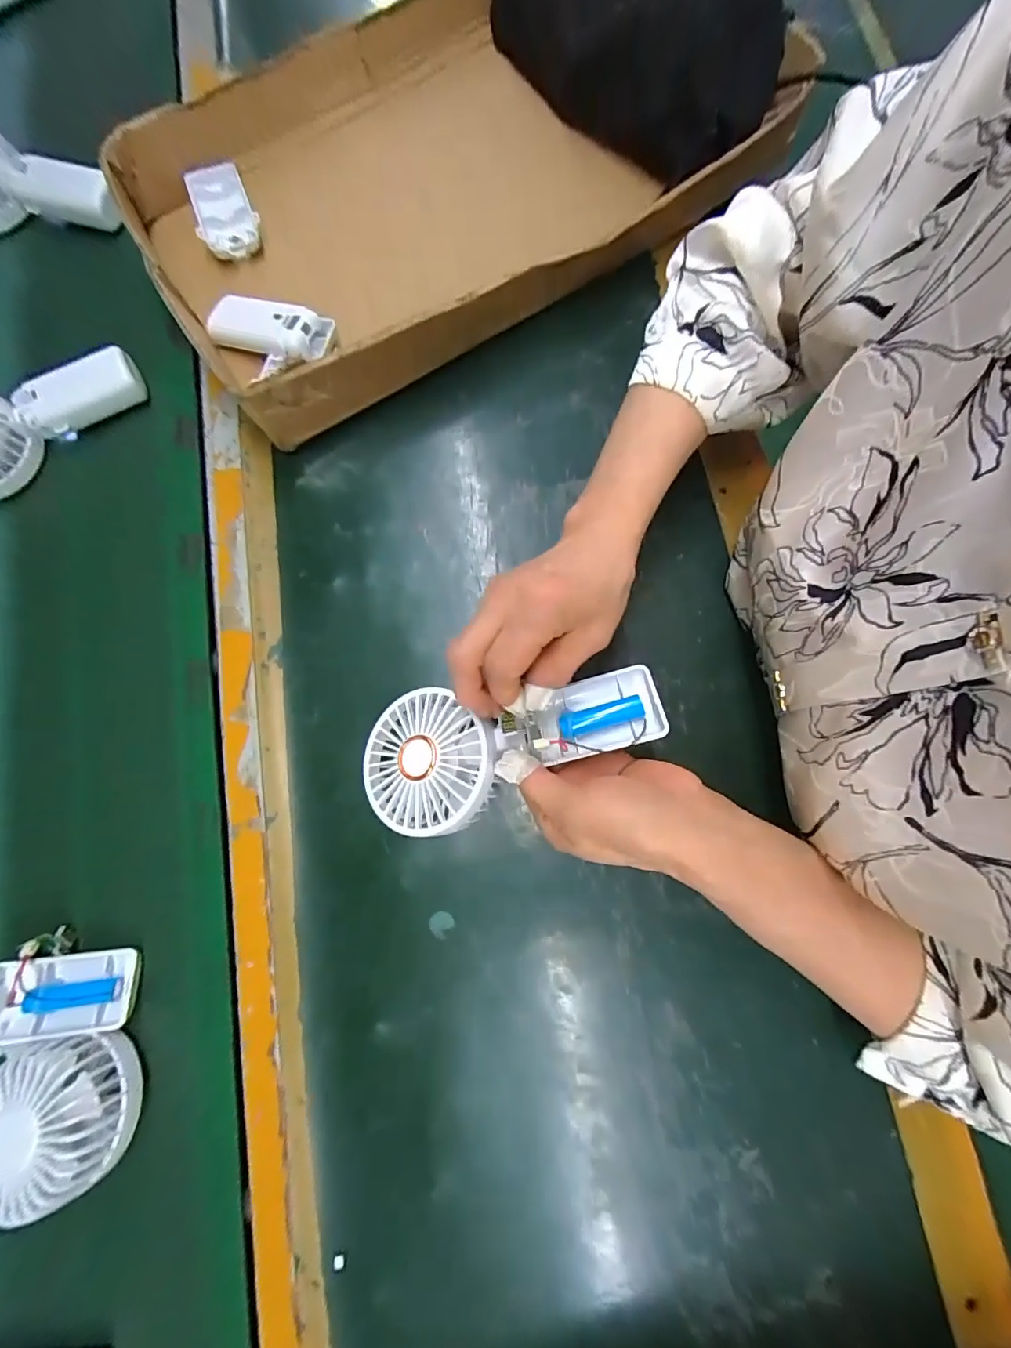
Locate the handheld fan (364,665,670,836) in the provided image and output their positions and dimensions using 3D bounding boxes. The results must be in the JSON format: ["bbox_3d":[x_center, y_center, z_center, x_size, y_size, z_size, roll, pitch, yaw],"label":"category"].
[{"bbox_3d":[0.000,0.038,0.280,0.179,0.030,0.080,-15,80,4],"label":"handheld fan"}]

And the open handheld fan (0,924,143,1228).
[{"bbox_3d":[-0.281,0.237,0.295,0.085,0.052,0.135,-14,80,-1],"label":"open handheld fan"}]

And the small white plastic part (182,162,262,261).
[{"bbox_3d":[-0.243,-0.400,0.407,0.049,0.011,0.098,-26,80,-3],"label":"small white plastic part"}]

